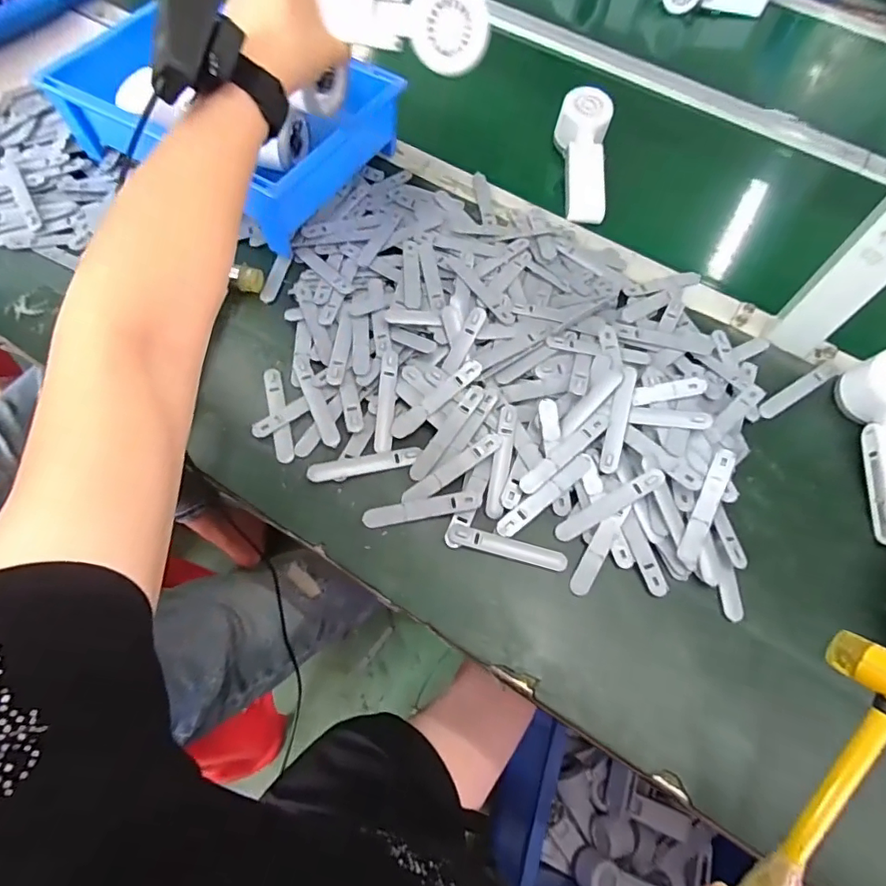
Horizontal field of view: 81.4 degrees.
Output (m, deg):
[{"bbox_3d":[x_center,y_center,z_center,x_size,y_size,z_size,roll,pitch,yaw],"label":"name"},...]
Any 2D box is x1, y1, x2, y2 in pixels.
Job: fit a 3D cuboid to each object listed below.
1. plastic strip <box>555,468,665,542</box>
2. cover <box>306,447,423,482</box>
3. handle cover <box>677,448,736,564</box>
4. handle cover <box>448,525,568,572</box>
[{"bbox_3d":[0.128,0.048,0.397,0.090,0.005,0.015,-34,70,9],"label":"plastic strip"},{"bbox_3d":[-0.064,0.017,0.427,0.091,0.009,0.014,-11,65,-9],"label":"cover"},{"bbox_3d":[0.207,0.048,0.401,0.016,0.007,0.093,24,83,8],"label":"handle cover"},{"bbox_3d":[0.051,0.082,0.402,0.093,0.007,0.015,14,64,3],"label":"handle cover"}]

